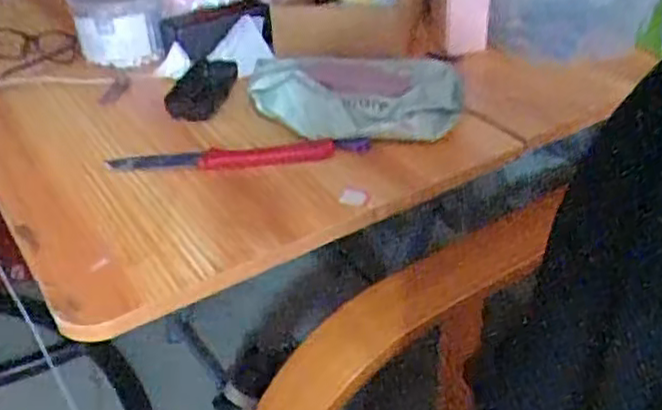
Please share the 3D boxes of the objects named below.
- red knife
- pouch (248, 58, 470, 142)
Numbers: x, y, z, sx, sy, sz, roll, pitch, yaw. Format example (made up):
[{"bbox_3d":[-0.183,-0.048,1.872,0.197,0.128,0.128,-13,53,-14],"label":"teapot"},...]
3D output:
[{"bbox_3d":[-0.083,-0.045,0.642,0.232,0.013,0.024,-5,34,-1],"label":"red knife"},{"bbox_3d":[0.027,-0.113,0.678,0.197,0.022,0.122,4,52,-3],"label":"pouch"}]

